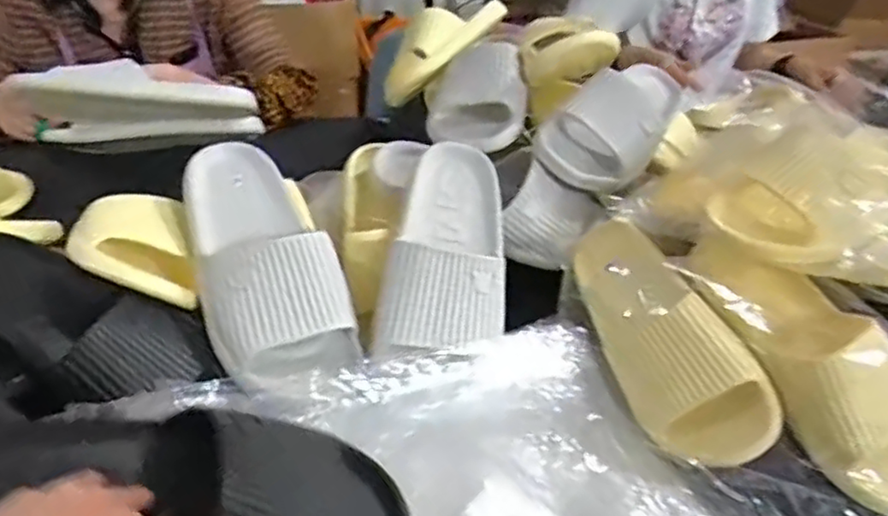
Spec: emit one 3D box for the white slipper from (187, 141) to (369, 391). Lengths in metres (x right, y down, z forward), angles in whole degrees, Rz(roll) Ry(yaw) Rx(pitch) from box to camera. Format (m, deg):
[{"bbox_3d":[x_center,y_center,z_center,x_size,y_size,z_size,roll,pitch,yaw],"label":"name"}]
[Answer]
[{"bbox_3d":[-0.151,-0.005,0.561,0.109,0.065,0.264,-15,58,-27],"label":"white slipper"}]

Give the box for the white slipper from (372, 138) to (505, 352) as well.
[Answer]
[{"bbox_3d":[0.010,-0.018,0.599,0.105,0.070,0.218,7,48,4],"label":"white slipper"}]

